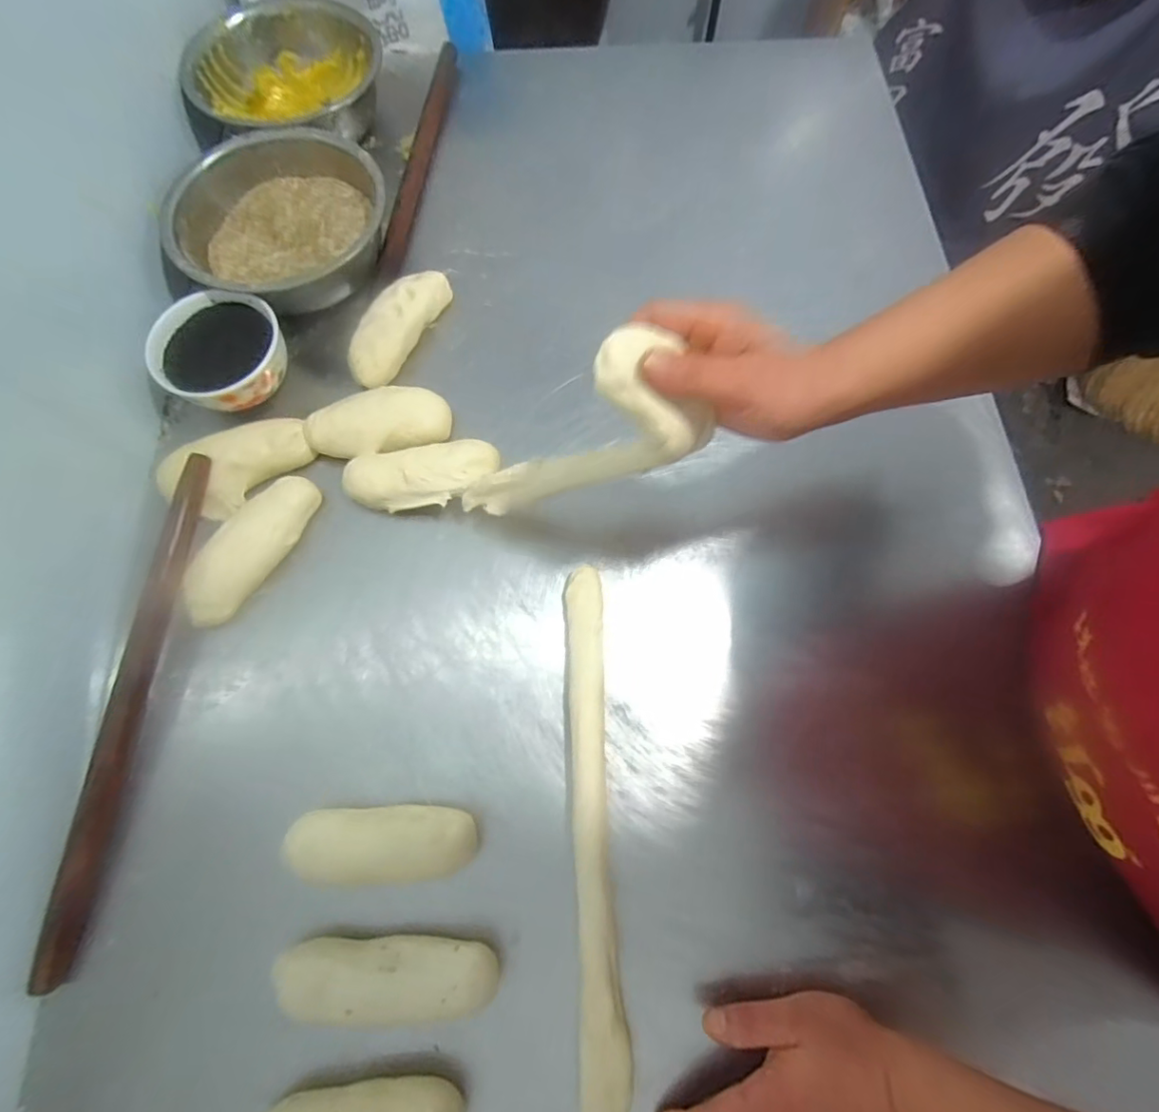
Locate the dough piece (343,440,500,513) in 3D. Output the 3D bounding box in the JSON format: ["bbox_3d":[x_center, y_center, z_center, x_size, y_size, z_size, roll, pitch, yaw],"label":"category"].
[{"bbox_3d":[-0.135,-0.067,0.479,0.127,0.034,0.054,-7,73,-2],"label":"dough piece"}]

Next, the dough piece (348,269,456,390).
[{"bbox_3d":[-0.172,-0.222,0.530,0.045,0.033,0.137,26,74,8],"label":"dough piece"}]

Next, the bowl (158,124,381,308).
[{"bbox_3d":[-0.289,-0.321,0.541,0.180,0.063,0.198,0,72,0],"label":"bowl"}]

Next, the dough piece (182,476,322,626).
[{"bbox_3d":[-0.272,-0.008,0.458,0.043,0.033,0.138,32,75,9],"label":"dough piece"}]

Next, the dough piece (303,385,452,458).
[{"bbox_3d":[-0.180,-0.119,0.498,0.124,0.029,0.059,-10,73,-3],"label":"dough piece"}]

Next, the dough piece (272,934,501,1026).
[{"bbox_3d":[-0.125,0.280,0.370,0.137,0.042,0.043,1,72,0],"label":"dough piece"}]

